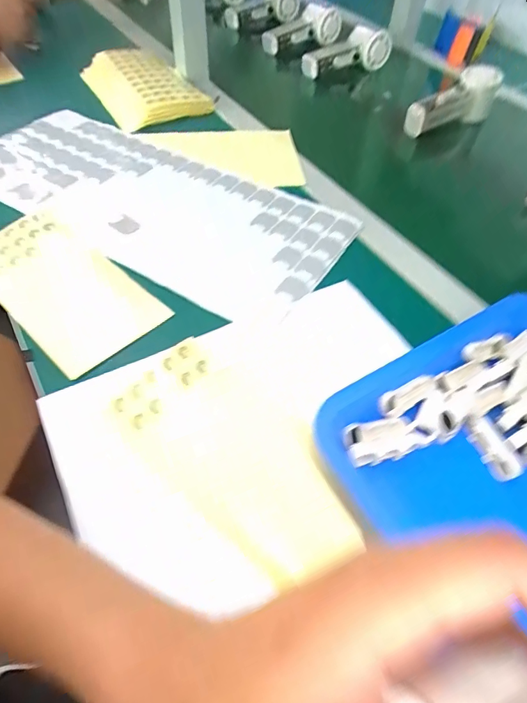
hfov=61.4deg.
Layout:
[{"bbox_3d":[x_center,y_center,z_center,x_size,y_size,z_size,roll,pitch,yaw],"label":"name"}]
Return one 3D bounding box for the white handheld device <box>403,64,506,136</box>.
[{"bbox_3d":[0.275,-0.360,0.642,0.156,0.058,0.051,-31,58,-23],"label":"white handheld device"}]

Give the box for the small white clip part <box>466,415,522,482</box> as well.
[{"bbox_3d":[0.168,0.071,0.325,0.022,0.009,0.047,-21,71,-17],"label":"small white clip part"}]

